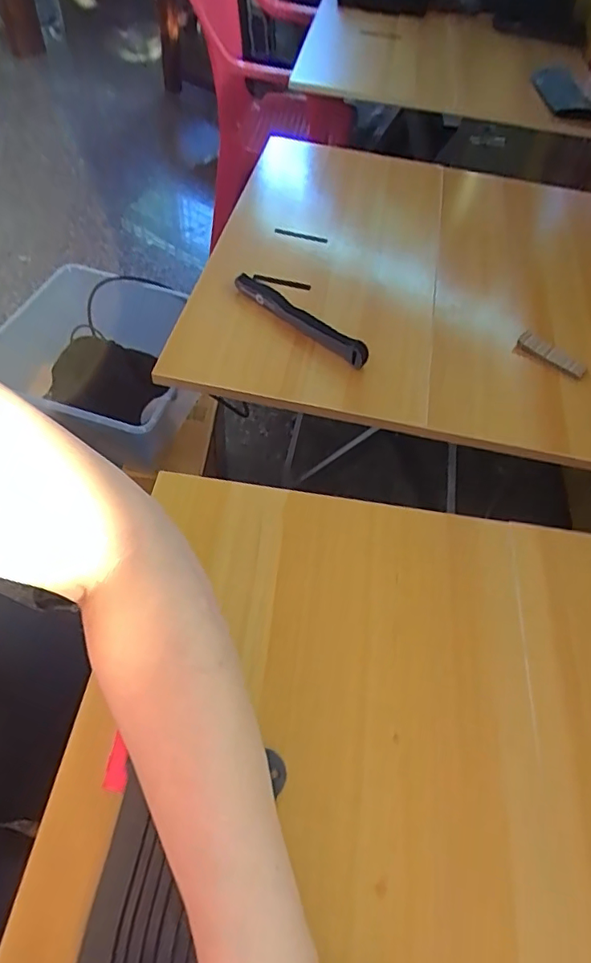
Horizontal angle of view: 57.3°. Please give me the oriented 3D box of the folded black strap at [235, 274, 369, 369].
[{"bbox_3d":[0.002,-0.189,0.620,0.196,0.026,0.018,38,61,19],"label":"folded black strap"}]

